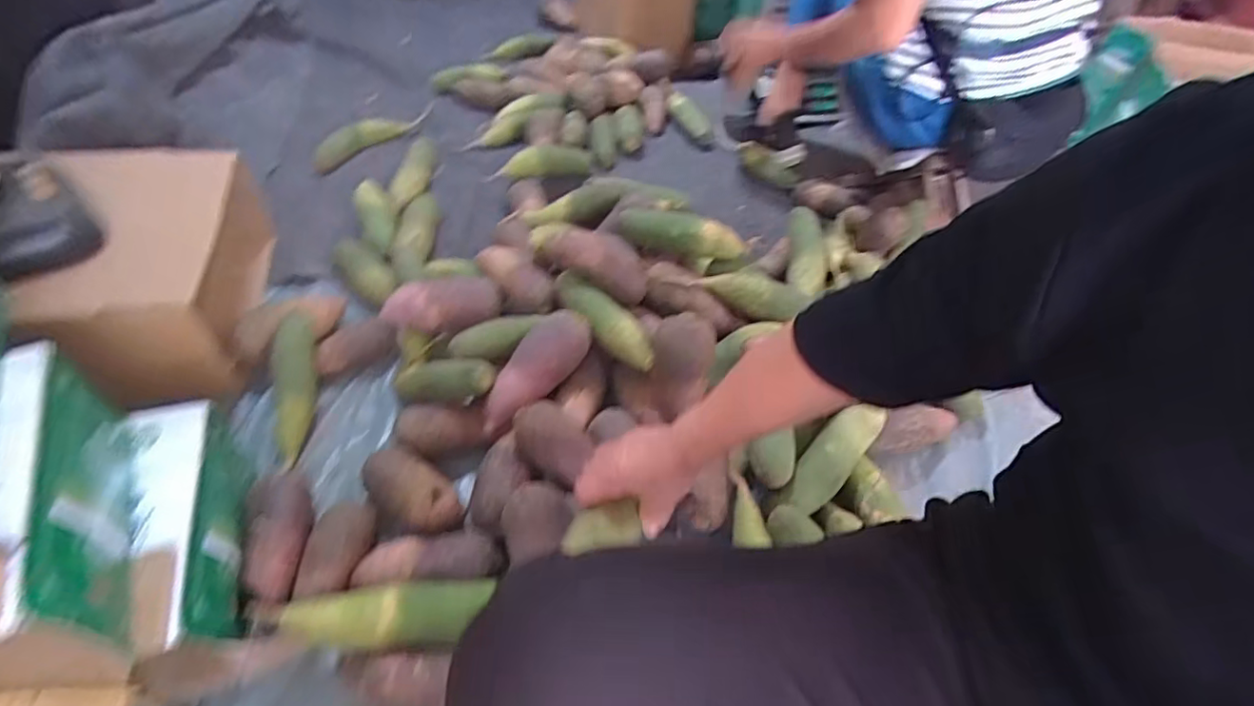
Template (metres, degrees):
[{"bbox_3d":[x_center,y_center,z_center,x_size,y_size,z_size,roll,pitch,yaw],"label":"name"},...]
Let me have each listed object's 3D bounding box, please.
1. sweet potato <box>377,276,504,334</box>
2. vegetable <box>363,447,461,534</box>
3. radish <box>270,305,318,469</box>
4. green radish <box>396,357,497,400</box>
[{"bbox_3d":[-0.267,-0.072,0.883,0.165,0.056,0.056,-20,53,-22],"label":"sweet potato"},{"bbox_3d":[-0.259,0.170,0.735,0.130,0.070,0.072,25,50,16],"label":"vegetable"},{"bbox_3d":[-0.437,0.046,0.796,0.047,0.040,0.209,-4,75,-9],"label":"radish"},{"bbox_3d":[-0.248,0.034,0.809,0.170,0.052,0.048,-5,40,32],"label":"green radish"}]

